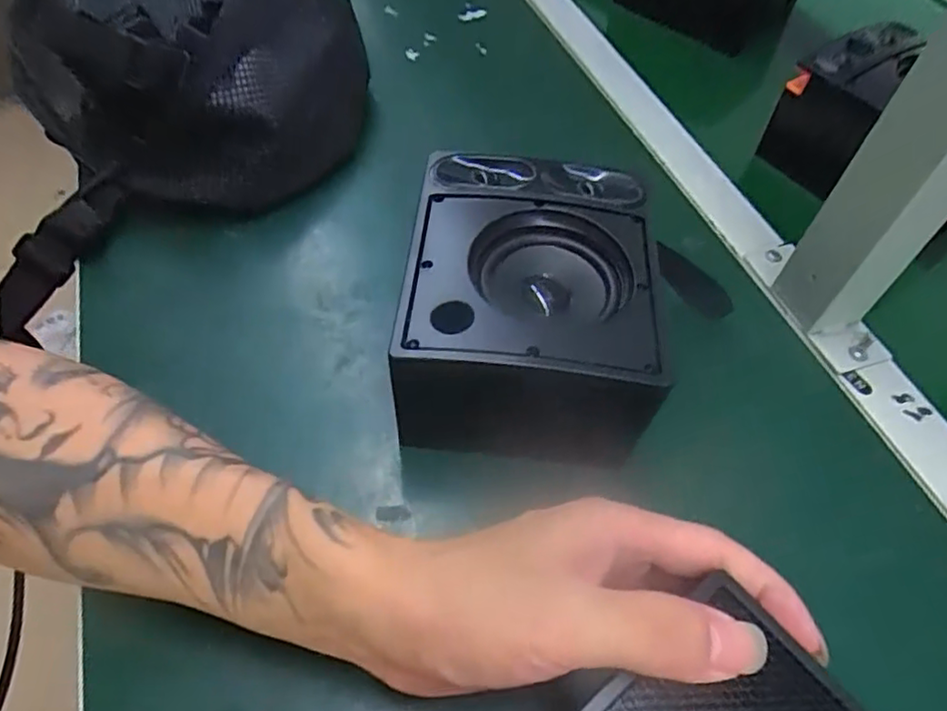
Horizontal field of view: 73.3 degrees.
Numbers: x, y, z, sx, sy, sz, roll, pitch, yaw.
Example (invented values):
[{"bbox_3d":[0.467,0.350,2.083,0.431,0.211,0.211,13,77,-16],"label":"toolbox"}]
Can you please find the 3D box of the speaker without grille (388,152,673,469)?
[{"bbox_3d":[0.027,-0.028,0.327,0.118,0.072,0.139,7,54,0],"label":"speaker without grille"}]

